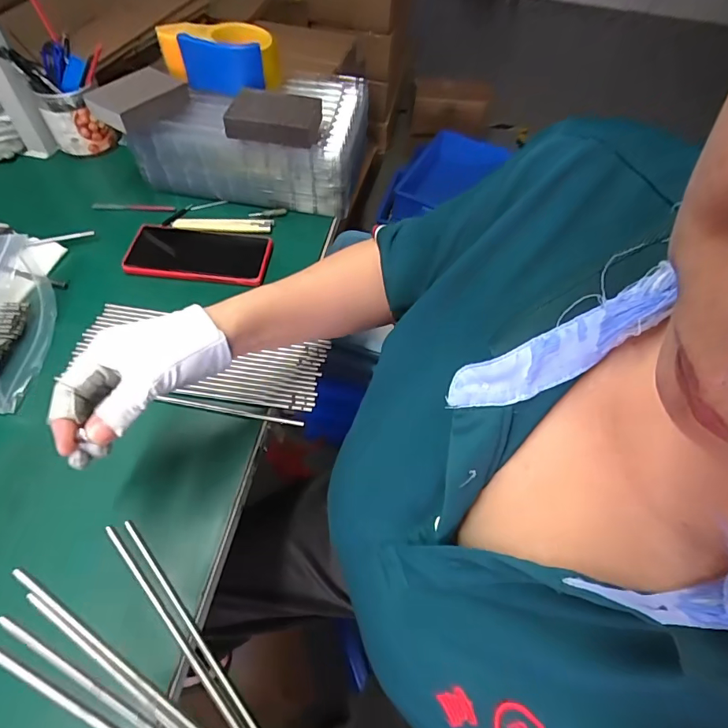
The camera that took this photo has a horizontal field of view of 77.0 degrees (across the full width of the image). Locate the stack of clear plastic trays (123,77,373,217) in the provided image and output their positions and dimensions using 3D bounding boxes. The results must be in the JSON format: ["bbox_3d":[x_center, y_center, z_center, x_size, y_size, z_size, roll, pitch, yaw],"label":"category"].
[{"bbox_3d":[-0.145,-0.309,0.621,0.284,0.109,0.174,5,55,-2],"label":"stack of clear plastic trays"}]

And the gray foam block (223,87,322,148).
[{"bbox_3d":[-0.104,-0.297,0.549,0.107,0.032,0.070,8,55,0],"label":"gray foam block"}]

